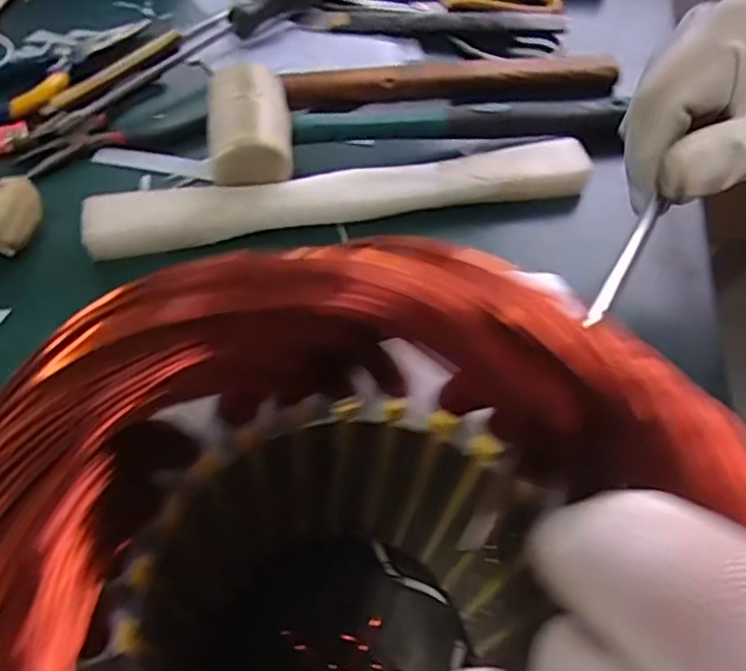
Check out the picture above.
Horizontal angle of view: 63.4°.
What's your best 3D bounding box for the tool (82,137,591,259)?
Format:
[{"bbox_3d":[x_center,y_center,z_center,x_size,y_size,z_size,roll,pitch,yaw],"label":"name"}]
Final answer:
[{"bbox_3d":[-0.015,-0.085,0.358,0.291,0.020,0.035,-10,57,-8],"label":"tool"}]

